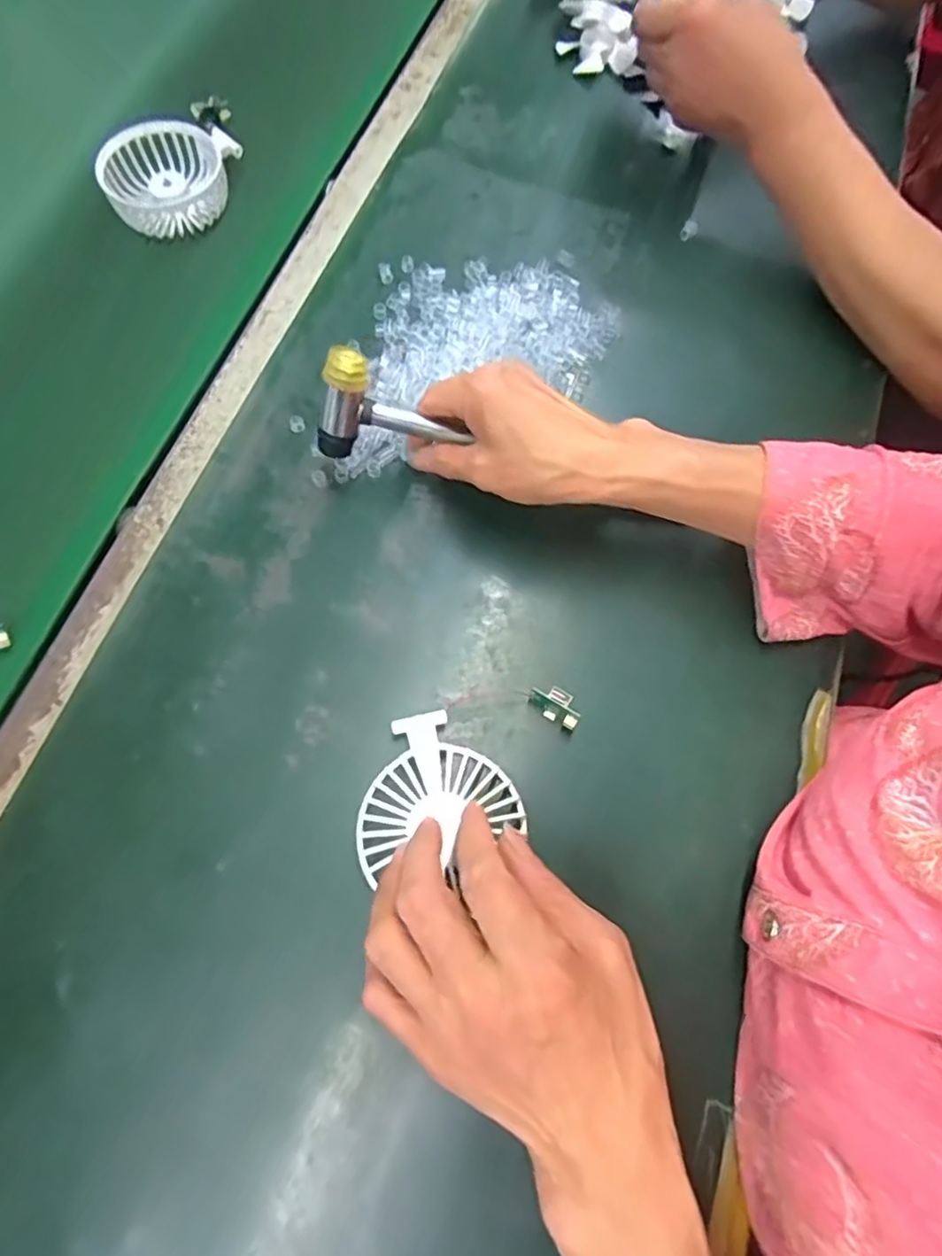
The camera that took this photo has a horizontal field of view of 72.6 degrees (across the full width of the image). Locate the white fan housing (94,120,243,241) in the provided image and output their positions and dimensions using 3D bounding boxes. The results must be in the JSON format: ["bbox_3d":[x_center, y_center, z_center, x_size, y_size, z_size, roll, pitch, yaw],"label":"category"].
[{"bbox_3d":[-0.226,-0.344,0.487,0.101,0.029,0.080,-29,74,-12],"label":"white fan housing"}]

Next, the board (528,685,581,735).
[{"bbox_3d":[0.049,0.042,0.362,0.031,0.020,0.019,37,73,10],"label":"board"}]

